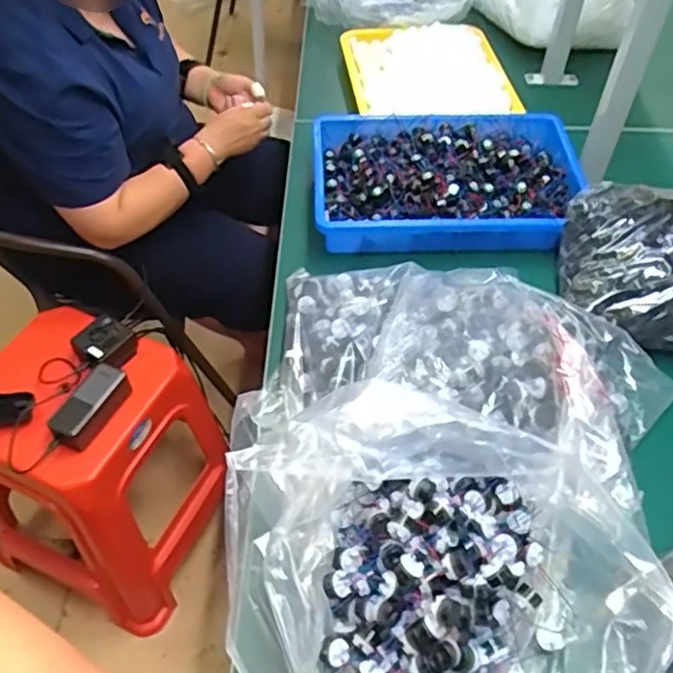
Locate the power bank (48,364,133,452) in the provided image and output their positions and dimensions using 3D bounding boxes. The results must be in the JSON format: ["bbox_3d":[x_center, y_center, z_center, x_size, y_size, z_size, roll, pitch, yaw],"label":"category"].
[{"bbox_3d":[-0.375,0.103,1.022,0.060,0.039,0.133,24,55,18],"label":"power bank"}]

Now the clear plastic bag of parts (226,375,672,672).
[{"bbox_3d":[0.089,0.199,0.523,0.349,0.161,0.282,4,51,3],"label":"clear plastic bag of parts"}]

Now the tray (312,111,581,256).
[{"bbox_3d":[0.154,-0.222,0.932,0.361,0.059,0.246,-1,51,-1],"label":"tray"}]

